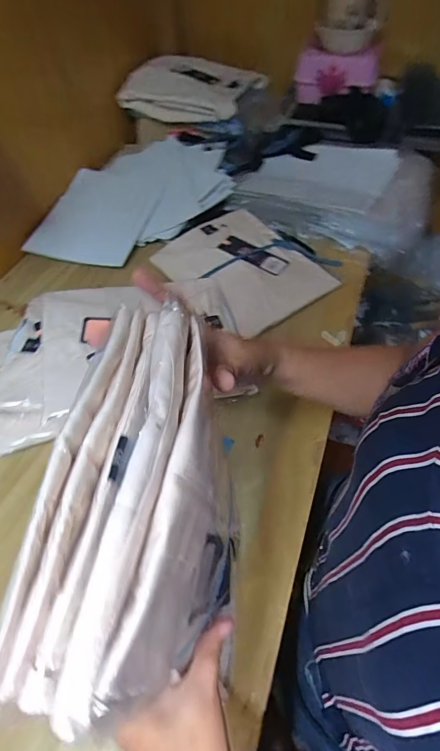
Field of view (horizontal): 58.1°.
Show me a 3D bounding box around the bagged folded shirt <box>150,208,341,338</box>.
[{"bbox_3d":[0.026,-0.182,0.651,0.228,0.029,0.252,-34,58,-21],"label":"bagged folded shirt"}]

